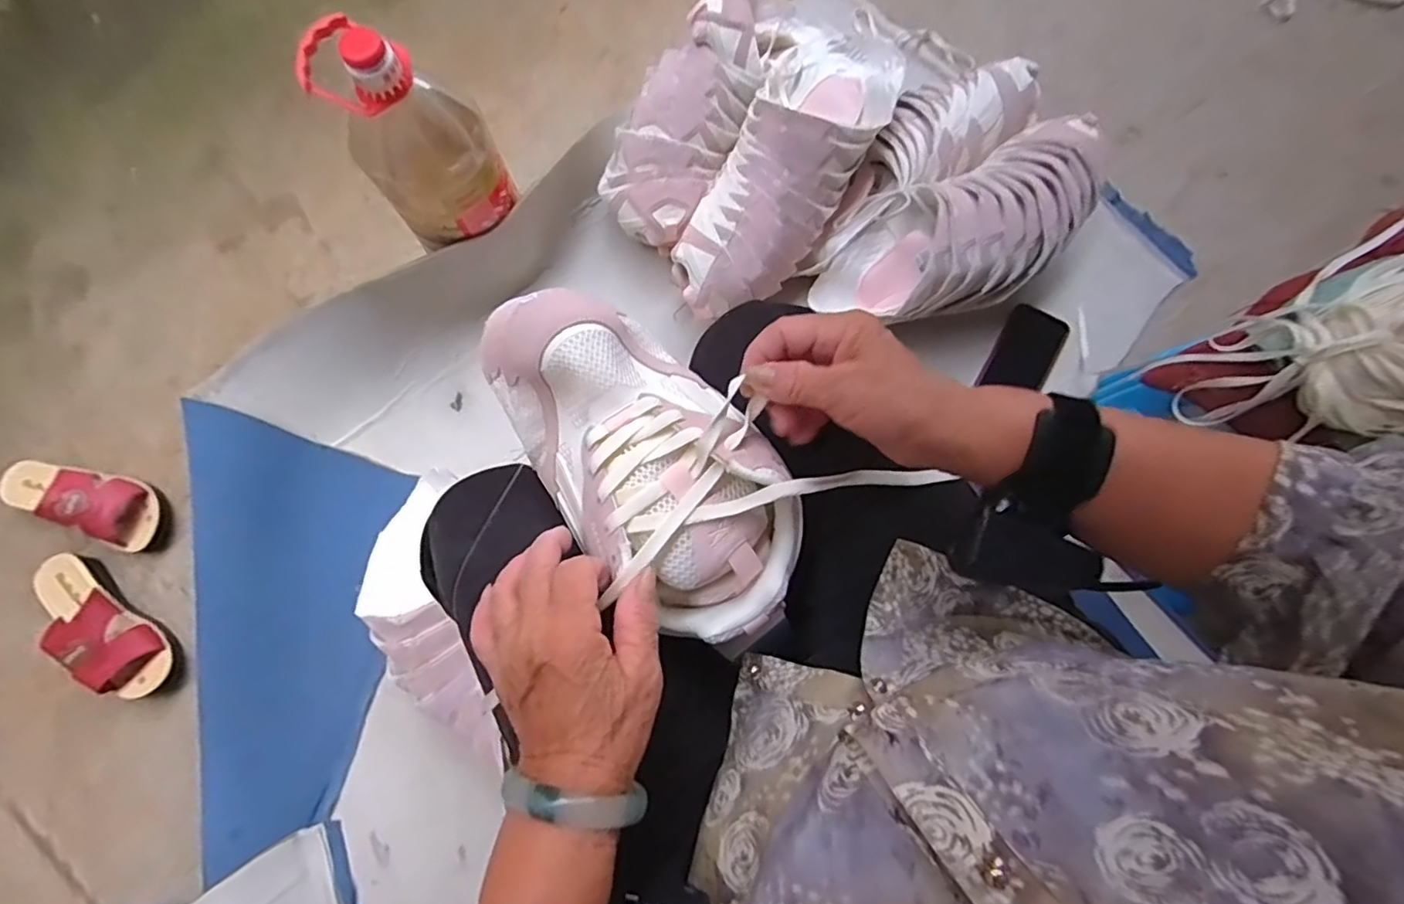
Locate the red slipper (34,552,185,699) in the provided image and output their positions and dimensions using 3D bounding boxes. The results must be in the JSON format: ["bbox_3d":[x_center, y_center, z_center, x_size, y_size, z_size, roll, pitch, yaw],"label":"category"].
[{"bbox_3d":[-0.768,0.223,0.766,0.222,0.070,0.081,37,78,10],"label":"red slipper"}]

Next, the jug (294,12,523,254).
[{"bbox_3d":[-0.328,-0.349,0.689,0.167,0.217,0.126,14,78,2],"label":"jug"}]

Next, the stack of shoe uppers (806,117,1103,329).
[{"bbox_3d":[0.354,-0.282,0.796,0.389,0.139,0.173,-30,81,-7],"label":"stack of shoe uppers"}]

